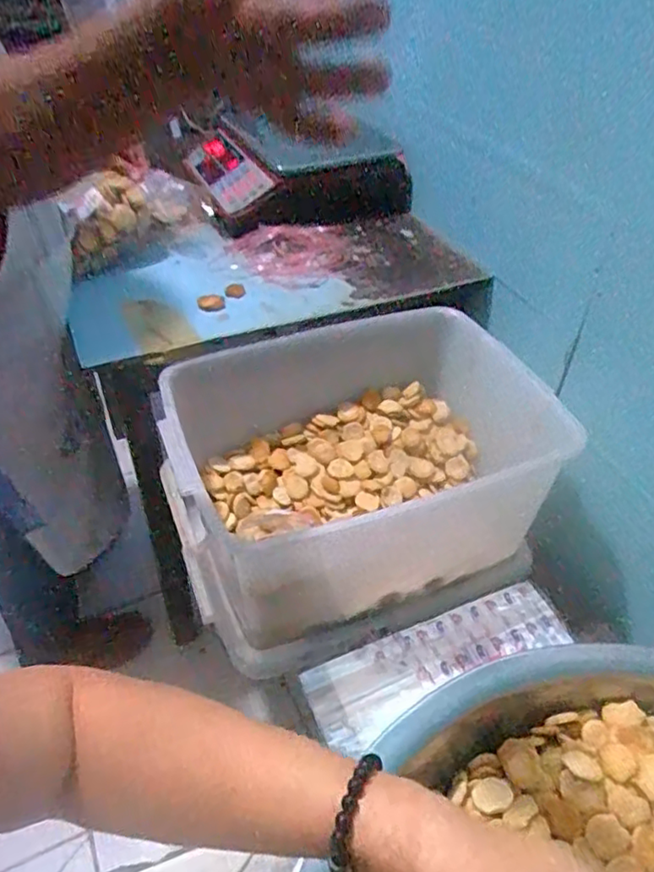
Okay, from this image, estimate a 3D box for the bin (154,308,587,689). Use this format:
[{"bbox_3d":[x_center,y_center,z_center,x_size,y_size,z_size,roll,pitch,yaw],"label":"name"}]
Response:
[{"bbox_3d":[0.062,0.039,0.828,0.521,0.235,0.355,-12,45,-15],"label":"bin"}]

